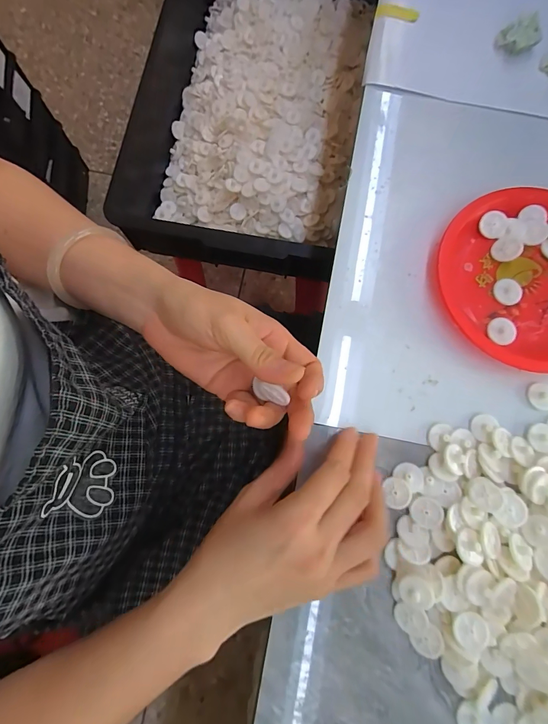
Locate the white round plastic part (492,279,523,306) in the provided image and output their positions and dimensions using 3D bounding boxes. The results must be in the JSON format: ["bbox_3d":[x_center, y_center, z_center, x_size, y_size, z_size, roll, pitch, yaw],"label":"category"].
[{"bbox_3d":[0.192,-0.058,0.294,0.021,0.006,0.022,0,79,0],"label":"white round plastic part"}]

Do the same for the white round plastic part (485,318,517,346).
[{"bbox_3d":[0.184,-0.025,0.289,0.022,0.005,0.022,0,79,0],"label":"white round plastic part"}]

